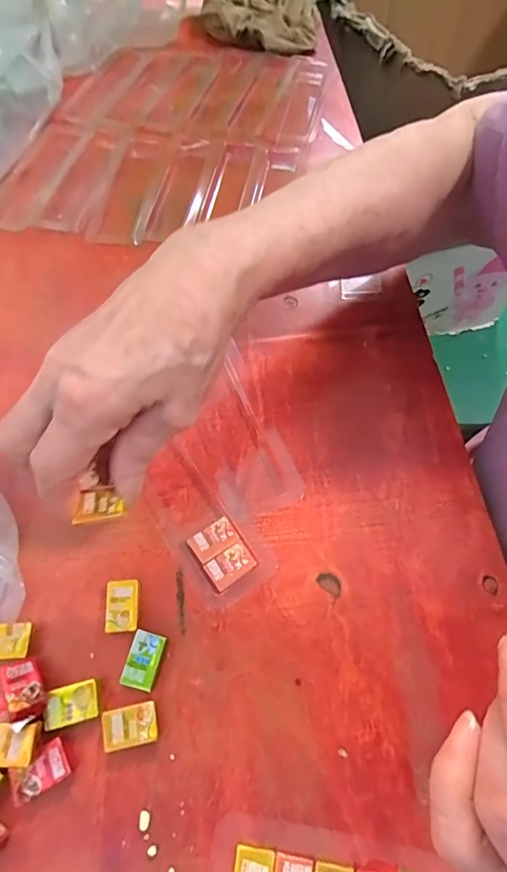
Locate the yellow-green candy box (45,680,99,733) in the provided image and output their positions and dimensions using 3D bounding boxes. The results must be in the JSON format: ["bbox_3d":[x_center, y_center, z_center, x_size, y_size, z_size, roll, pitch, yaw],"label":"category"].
[{"bbox_3d":[-0.090,0.133,0.216,0.025,0.006,0.017,-13,66,-5],"label":"yellow-green candy box"}]

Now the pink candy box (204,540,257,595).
[{"bbox_3d":[-0.013,0.073,0.245,0.027,0.008,0.018,-35,69,-14],"label":"pink candy box"}]

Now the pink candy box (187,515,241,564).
[{"bbox_3d":[-0.023,0.060,0.251,0.026,0.009,0.017,-33,69,-13],"label":"pink candy box"}]

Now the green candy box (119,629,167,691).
[{"bbox_3d":[-0.056,0.115,0.225,0.017,0.006,0.026,14,66,7],"label":"green candy box"}]

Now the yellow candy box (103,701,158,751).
[{"bbox_3d":[-0.060,0.141,0.213,0.025,0.006,0.017,-11,66,-4],"label":"yellow candy box"}]

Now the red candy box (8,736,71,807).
[{"bbox_3d":[-0.101,0.157,0.204,0.027,0.009,0.017,-31,69,-13],"label":"red candy box"}]

